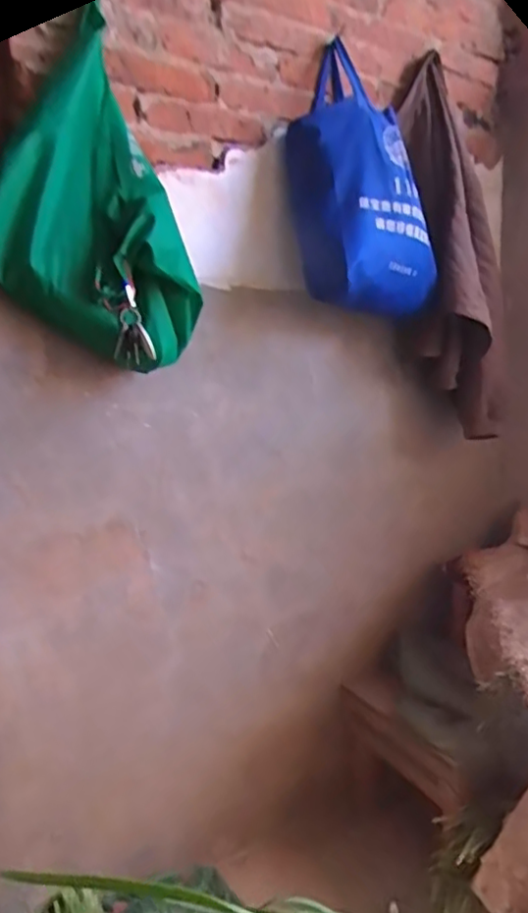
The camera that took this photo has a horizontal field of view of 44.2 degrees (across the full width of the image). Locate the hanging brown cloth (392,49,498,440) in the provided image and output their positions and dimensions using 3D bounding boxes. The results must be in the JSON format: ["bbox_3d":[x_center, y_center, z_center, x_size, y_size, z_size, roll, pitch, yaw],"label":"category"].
[{"bbox_3d":[0.374,-0.429,1.326,0.203,0.753,0.197,-3,7,-13],"label":"hanging brown cloth"}]

